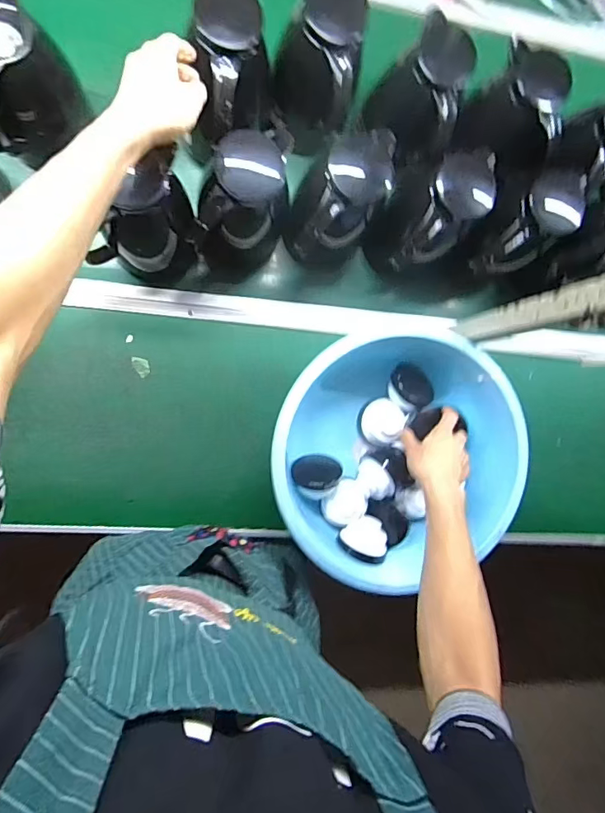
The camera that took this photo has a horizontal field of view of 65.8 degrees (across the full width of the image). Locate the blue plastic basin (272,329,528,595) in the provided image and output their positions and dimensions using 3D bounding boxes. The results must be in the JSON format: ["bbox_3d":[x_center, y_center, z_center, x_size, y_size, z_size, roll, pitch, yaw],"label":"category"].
[{"bbox_3d":[0.133,0.066,0.699,0.351,0.124,0.336,0,91,-9],"label":"blue plastic basin"}]

